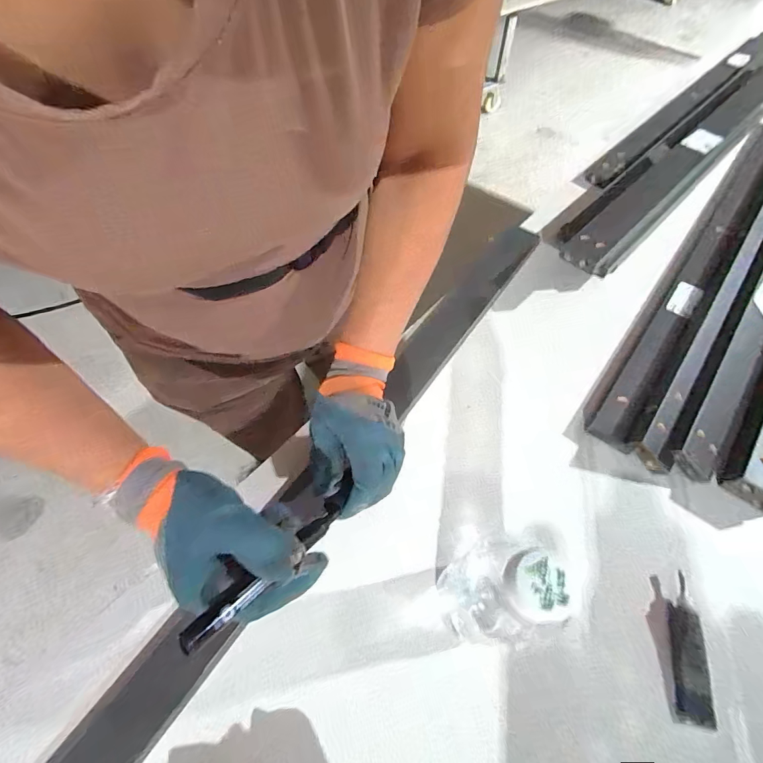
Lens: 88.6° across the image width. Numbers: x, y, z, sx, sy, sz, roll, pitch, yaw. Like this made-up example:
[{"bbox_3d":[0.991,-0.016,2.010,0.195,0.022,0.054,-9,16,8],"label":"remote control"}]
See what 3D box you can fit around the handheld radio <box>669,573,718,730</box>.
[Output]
[{"bbox_3d":[0.264,0.231,0.339,0.029,0.011,0.108,9,60,6],"label":"handheld radio"}]

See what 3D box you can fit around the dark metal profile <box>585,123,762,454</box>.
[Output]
[{"bbox_3d":[0.485,-0.201,0.575,0.057,0.031,0.763,35,66,19],"label":"dark metal profile"}]

